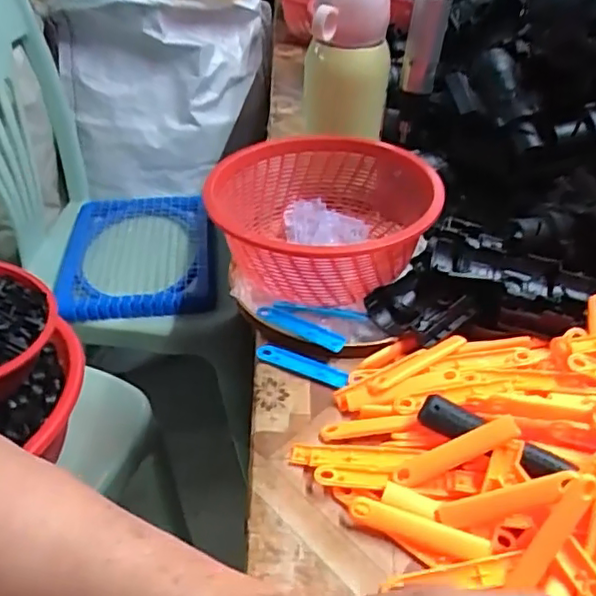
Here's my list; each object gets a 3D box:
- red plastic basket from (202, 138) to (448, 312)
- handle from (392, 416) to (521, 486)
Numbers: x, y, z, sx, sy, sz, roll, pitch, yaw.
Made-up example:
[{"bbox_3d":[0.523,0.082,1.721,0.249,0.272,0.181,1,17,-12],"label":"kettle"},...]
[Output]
[{"bbox_3d":[0.021,-0.064,0.504,0.176,0.073,0.180,4,39,4],"label":"red plastic basket"},{"bbox_3d":[0.091,0.089,0.357,0.075,0.009,0.013,-29,38,12],"label":"handle"}]

